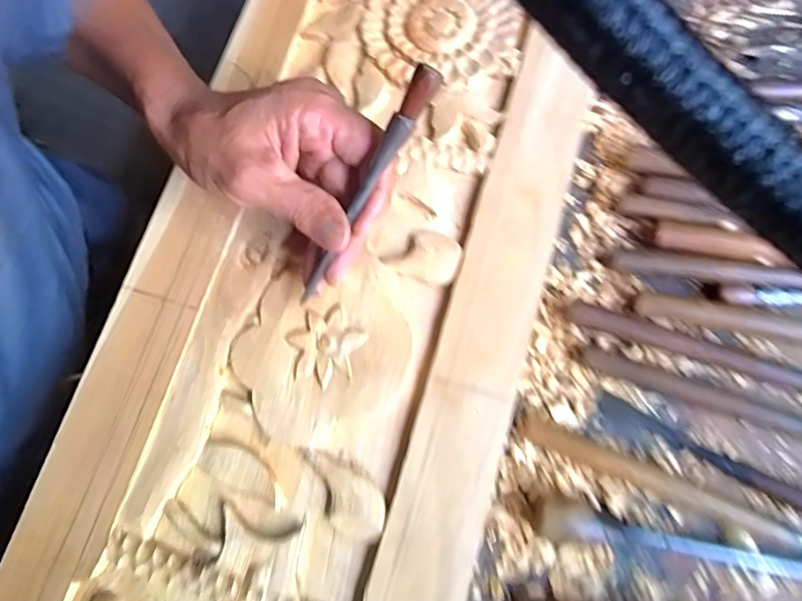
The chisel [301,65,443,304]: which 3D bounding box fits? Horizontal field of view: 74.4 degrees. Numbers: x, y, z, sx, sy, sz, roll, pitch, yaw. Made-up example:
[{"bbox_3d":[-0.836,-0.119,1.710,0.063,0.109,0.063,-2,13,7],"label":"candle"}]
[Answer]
[{"bbox_3d":[-0.020,-0.055,0.278,0.010,0.014,0.141,44,122,15],"label":"chisel"}]

